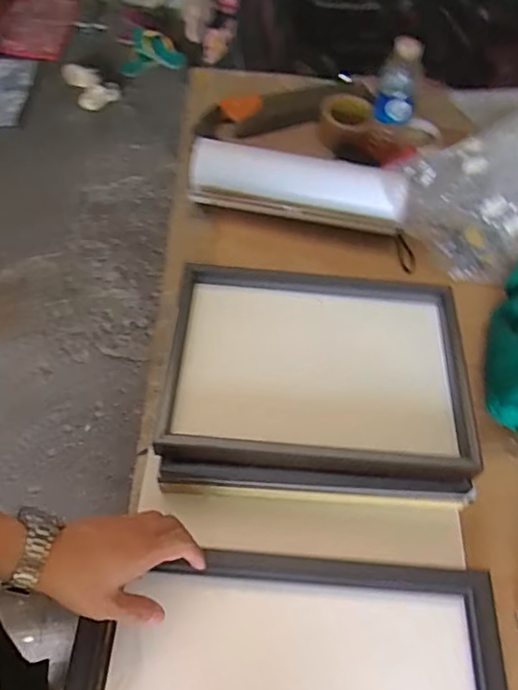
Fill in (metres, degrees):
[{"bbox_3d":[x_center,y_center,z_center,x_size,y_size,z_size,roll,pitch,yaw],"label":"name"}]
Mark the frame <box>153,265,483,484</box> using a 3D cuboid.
[{"bbox_3d":[0.069,0.028,0.620,0.335,0.048,0.257,5,56,-1],"label":"frame"}]

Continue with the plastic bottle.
[{"bbox_3d":[0.214,-0.398,0.836,0.064,0.126,0.053,16,57,7],"label":"plastic bottle"}]

